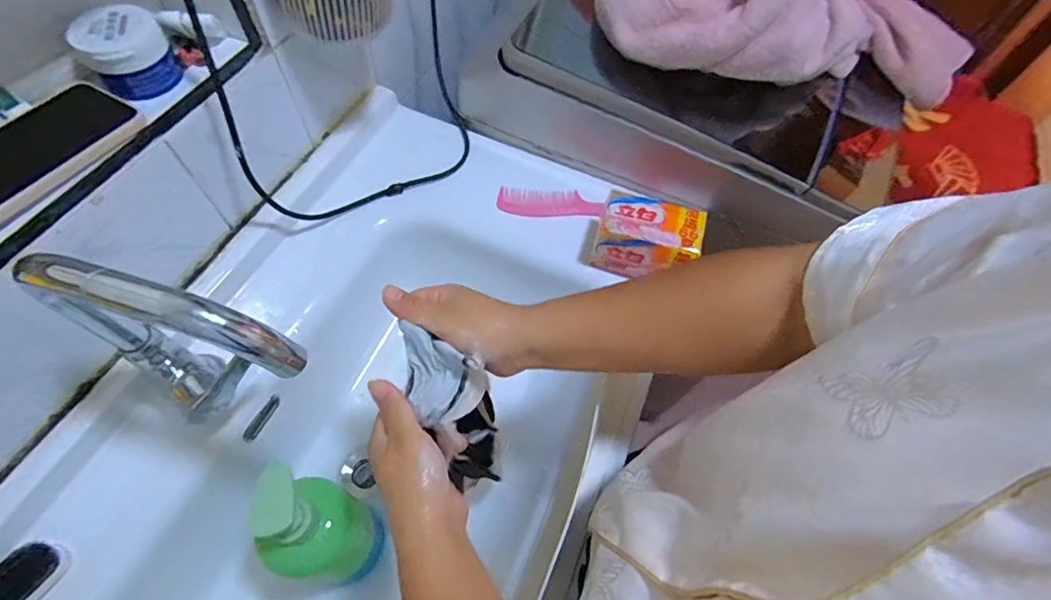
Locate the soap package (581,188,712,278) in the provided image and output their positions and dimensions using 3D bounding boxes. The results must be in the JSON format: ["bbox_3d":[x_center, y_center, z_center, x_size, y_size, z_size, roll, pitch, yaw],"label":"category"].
[{"bbox_3d":[0.137,-0.074,0.579,0.125,0.075,0.074,19,61,6],"label":"soap package"}]

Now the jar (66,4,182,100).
[{"bbox_3d":[-0.347,-0.217,0.429,0.066,0.048,0.056,-33,68,-20],"label":"jar"}]

